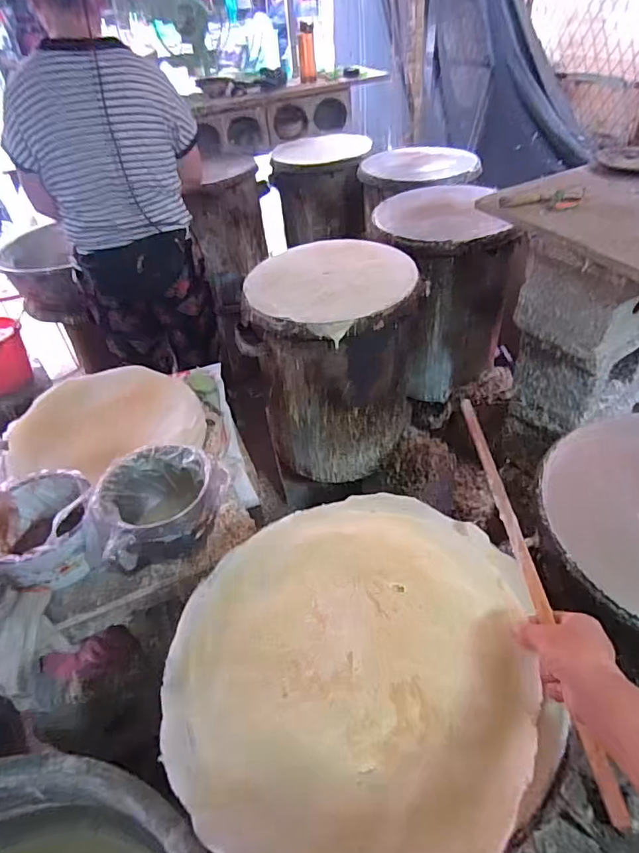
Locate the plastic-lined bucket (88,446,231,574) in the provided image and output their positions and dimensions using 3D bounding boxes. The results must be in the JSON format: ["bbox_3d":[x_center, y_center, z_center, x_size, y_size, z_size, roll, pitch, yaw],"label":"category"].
[{"bbox_3d":[-0.220,0.114,0.690,0.147,0.101,0.182,13,46,19],"label":"plastic-lined bucket"}]

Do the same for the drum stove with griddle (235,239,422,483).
[{"bbox_3d":[0.043,-0.158,1.260,0.371,0.465,0.356,12,45,18],"label":"drum stove with griddle"}]

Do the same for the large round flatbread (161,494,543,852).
[{"bbox_3d":[0.030,0.225,0.524,0.347,0.018,0.385,6,44,12],"label":"large round flatbread"}]

